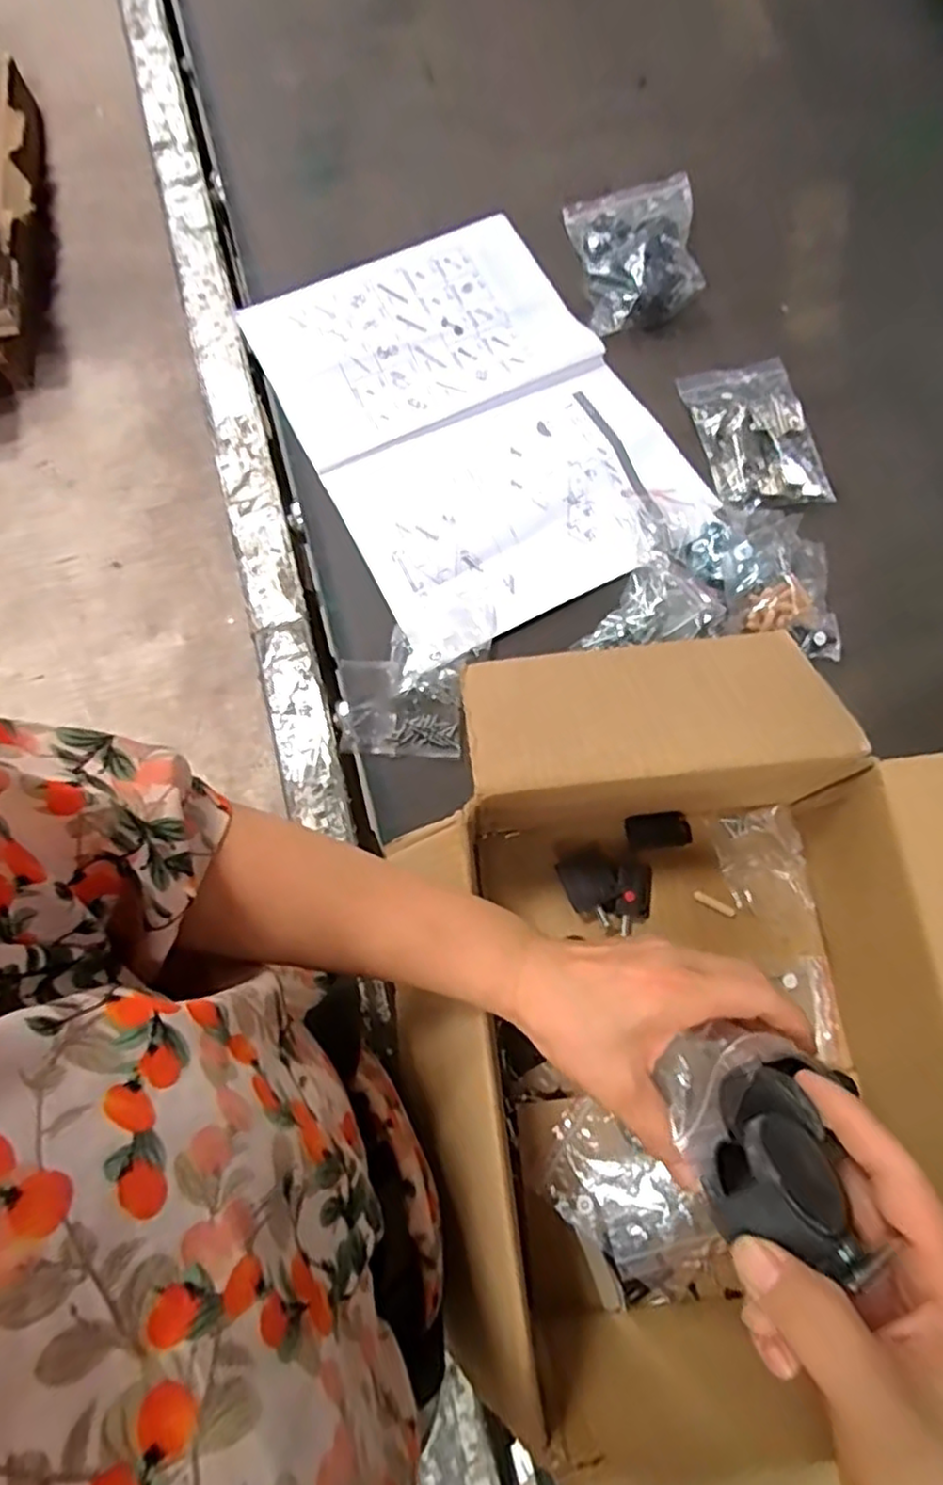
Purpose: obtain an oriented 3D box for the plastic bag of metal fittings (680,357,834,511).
[{"bbox_3d":[0.249,-0.268,0.599,0.095,0.020,0.141,-12,72,-6],"label":"plastic bag of metal fittings"}]

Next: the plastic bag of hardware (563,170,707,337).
[{"bbox_3d":[0.156,-0.465,0.644,0.115,0.040,0.168,-3,72,-3],"label":"plastic bag of hardware"}]

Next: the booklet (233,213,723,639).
[{"bbox_3d":[-0.004,-0.293,0.609,0.284,0.013,0.400,-27,74,-9],"label":"booklet"}]

